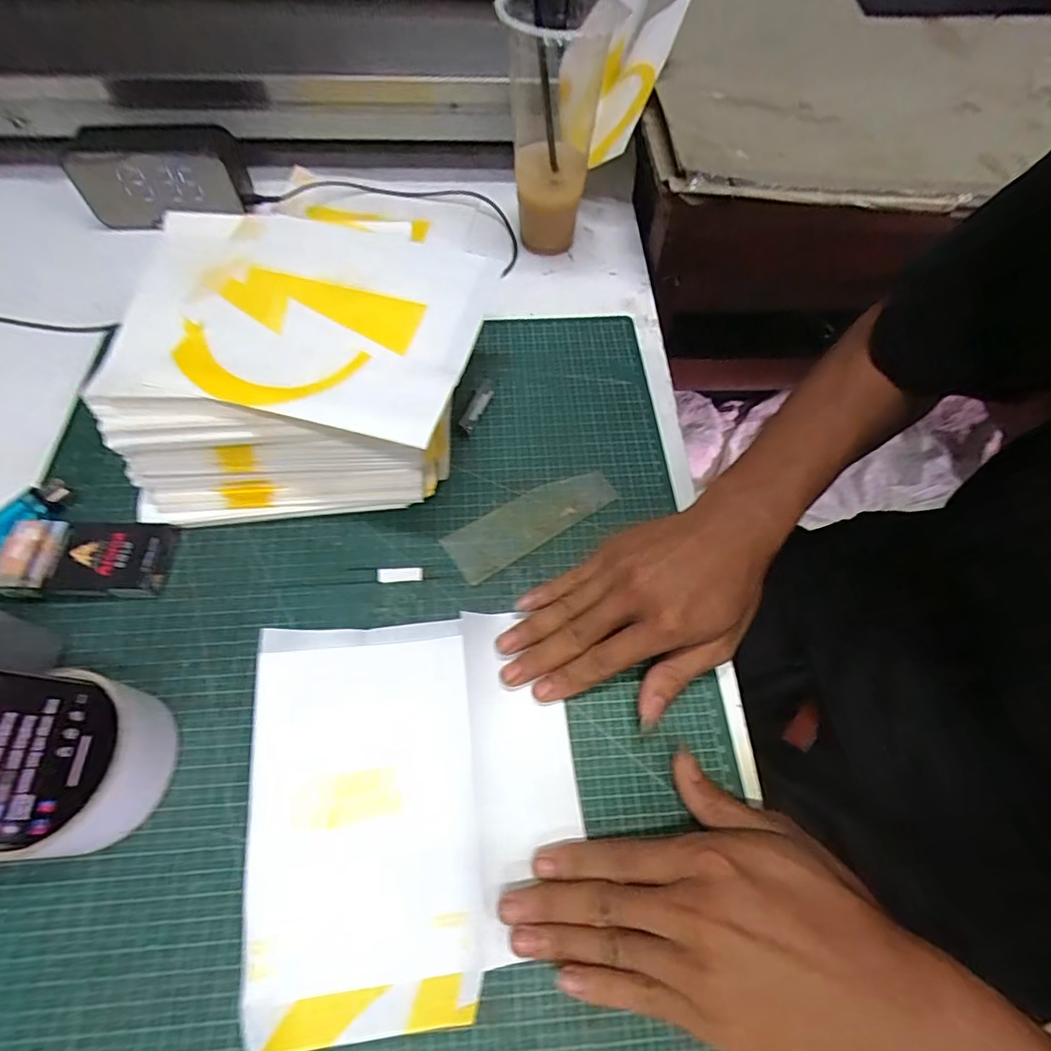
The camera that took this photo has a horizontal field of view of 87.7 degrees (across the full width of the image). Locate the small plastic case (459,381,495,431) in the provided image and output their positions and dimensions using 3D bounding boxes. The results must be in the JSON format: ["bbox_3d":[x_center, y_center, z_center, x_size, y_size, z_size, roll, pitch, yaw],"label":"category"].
[{"bbox_3d":[-0.036,-0.092,0.421,0.013,0.005,0.052,18,62,10],"label":"small plastic case"}]

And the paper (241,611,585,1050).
[{"bbox_3d":[-0.058,0.140,0.287,0.164,0.026,0.189,-6,61,-4],"label":"paper"}]

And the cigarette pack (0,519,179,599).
[{"bbox_3d":[-0.280,0.022,0.350,0.098,0.022,0.048,-2,61,-1],"label":"cigarette pack"}]

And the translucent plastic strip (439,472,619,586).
[{"bbox_3d":[0.005,-0.006,0.381,0.122,0.004,0.042,-30,65,-16],"label":"translucent plastic strip"}]

